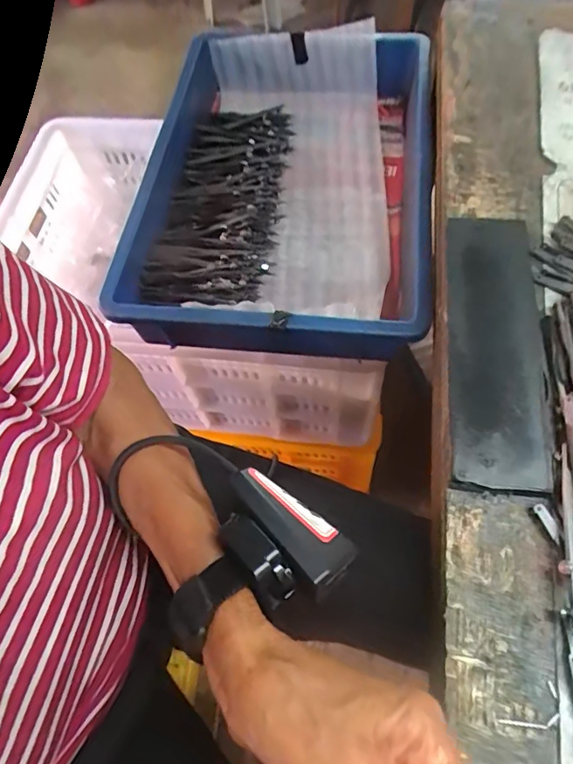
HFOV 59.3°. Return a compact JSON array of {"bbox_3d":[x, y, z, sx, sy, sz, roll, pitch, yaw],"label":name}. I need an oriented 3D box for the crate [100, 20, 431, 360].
[{"bbox_3d":[0.001,-0.209,0.533,0.280,0.092,0.399,4,63,6],"label":"crate"}]

